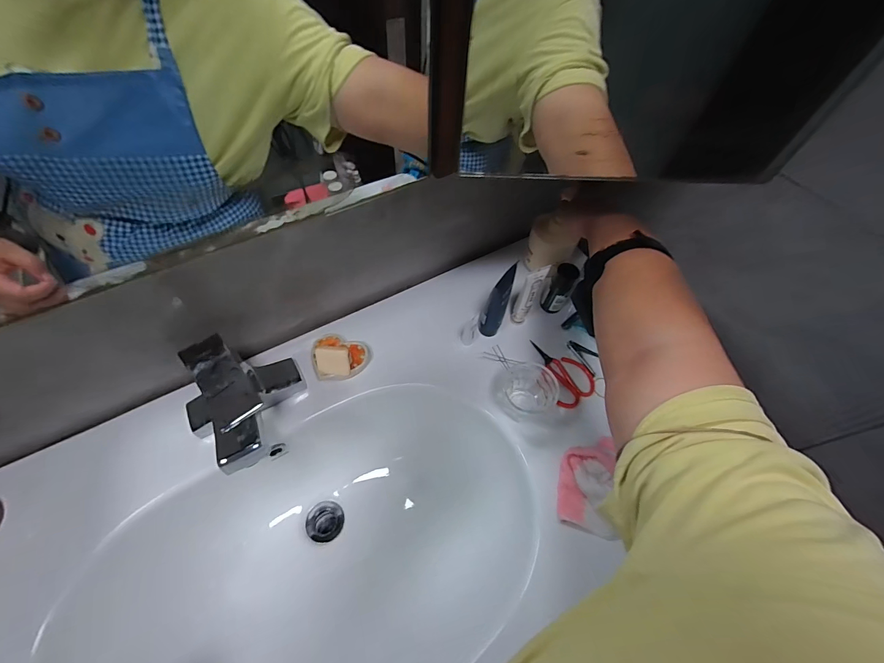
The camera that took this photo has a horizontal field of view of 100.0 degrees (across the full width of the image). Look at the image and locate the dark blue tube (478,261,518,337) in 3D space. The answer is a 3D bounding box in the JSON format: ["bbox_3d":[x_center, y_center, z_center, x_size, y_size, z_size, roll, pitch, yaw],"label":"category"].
[{"bbox_3d":[0.077,-0.037,0.540,0.033,0.140,0.039,16,57,7],"label":"dark blue tube"}]

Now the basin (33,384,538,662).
[{"bbox_3d":[-0.154,0.315,0.505,0.558,0.150,0.323,-27,62,-19],"label":"basin"}]

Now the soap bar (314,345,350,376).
[{"bbox_3d":[-0.153,0.040,0.521,0.044,0.042,0.012,-2,13,5],"label":"soap bar"}]

